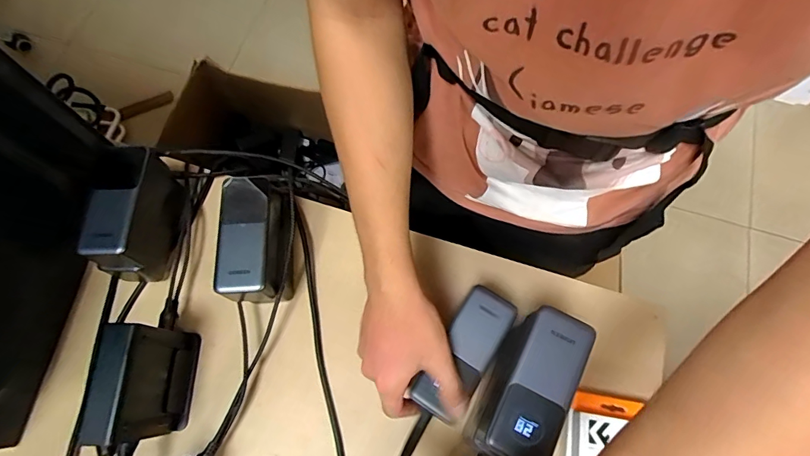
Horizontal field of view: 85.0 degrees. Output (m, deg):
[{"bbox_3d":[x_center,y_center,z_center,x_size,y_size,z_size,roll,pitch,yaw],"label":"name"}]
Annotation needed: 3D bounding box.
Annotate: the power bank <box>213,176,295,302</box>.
[{"bbox_3d":[-0.169,0.019,0.521,0.061,0.107,0.134,-2,70,-1],"label":"power bank"}]

